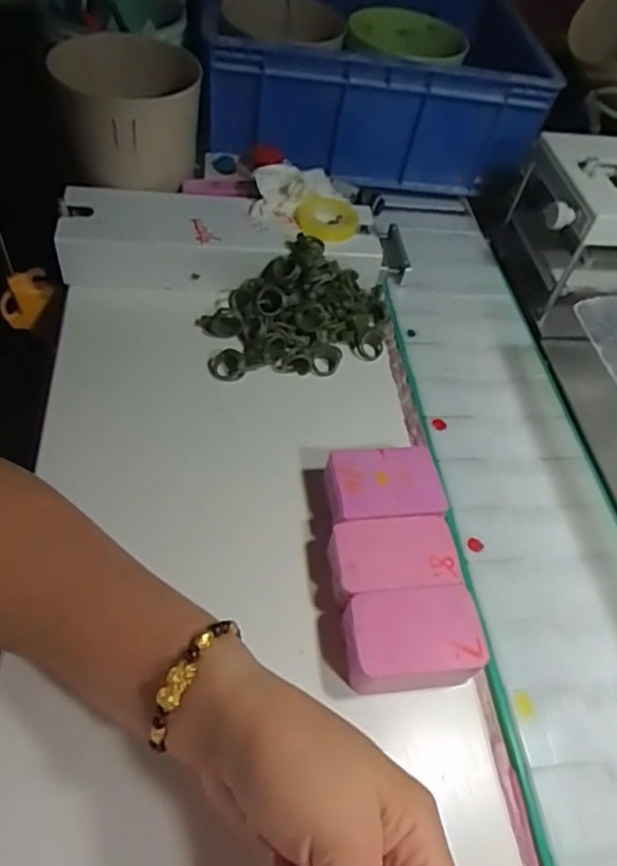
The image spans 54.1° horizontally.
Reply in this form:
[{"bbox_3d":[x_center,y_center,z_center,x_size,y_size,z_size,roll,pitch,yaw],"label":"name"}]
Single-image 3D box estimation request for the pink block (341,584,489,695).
[{"bbox_3d":[0.055,0.113,0.330,0.073,0.030,0.046,-1,54,-11],"label":"pink block"}]

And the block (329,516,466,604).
[{"bbox_3d":[0.049,0.077,0.356,0.072,0.030,0.044,-4,54,-12],"label":"block"}]

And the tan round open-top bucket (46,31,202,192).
[{"bbox_3d":[-0.140,-0.259,0.494,0.104,0.087,0.120,-8,55,-15],"label":"tan round open-top bucket"}]

